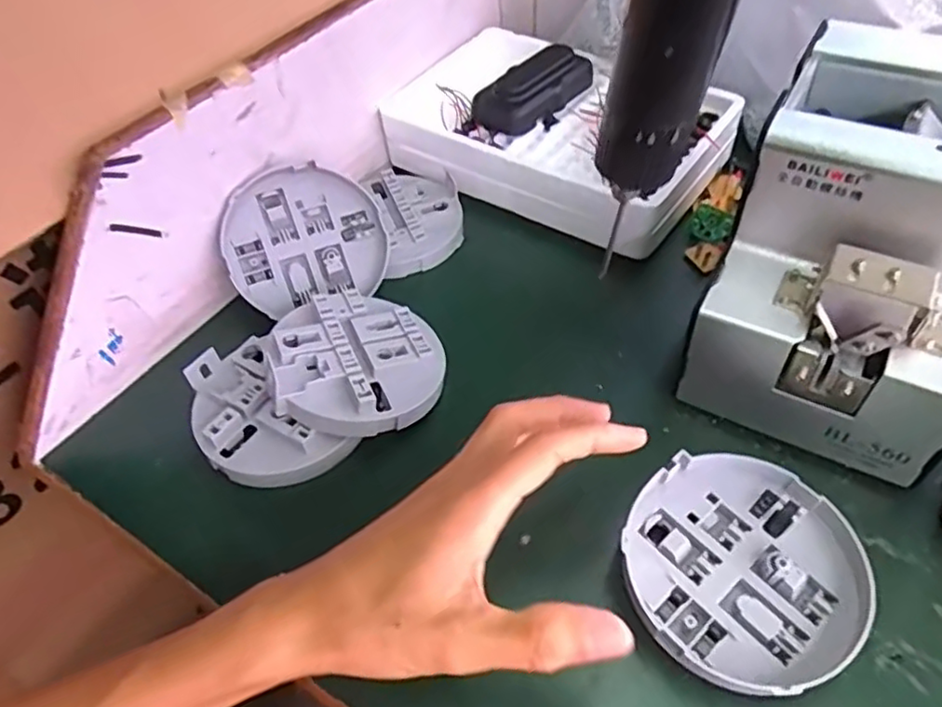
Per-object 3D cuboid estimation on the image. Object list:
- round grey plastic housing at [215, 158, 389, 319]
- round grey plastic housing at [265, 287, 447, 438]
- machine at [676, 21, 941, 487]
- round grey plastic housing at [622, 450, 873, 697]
[{"bbox_3d":[-0.110,-0.078,0.435,0.103,0.014,0.092,-16,93,-14],"label":"round grey plastic housing"},{"bbox_3d":[-0.066,0.002,0.378,0.096,0.022,0.091,12,48,-3],"label":"round grey plastic housing"},{"bbox_3d":[0.207,-0.051,0.343,0.121,0.151,0.171,23,55,23],"label":"machine"},{"bbox_3d":[0.123,0.100,0.301,0.100,0.026,0.105,-3,49,3],"label":"round grey plastic housing"}]

